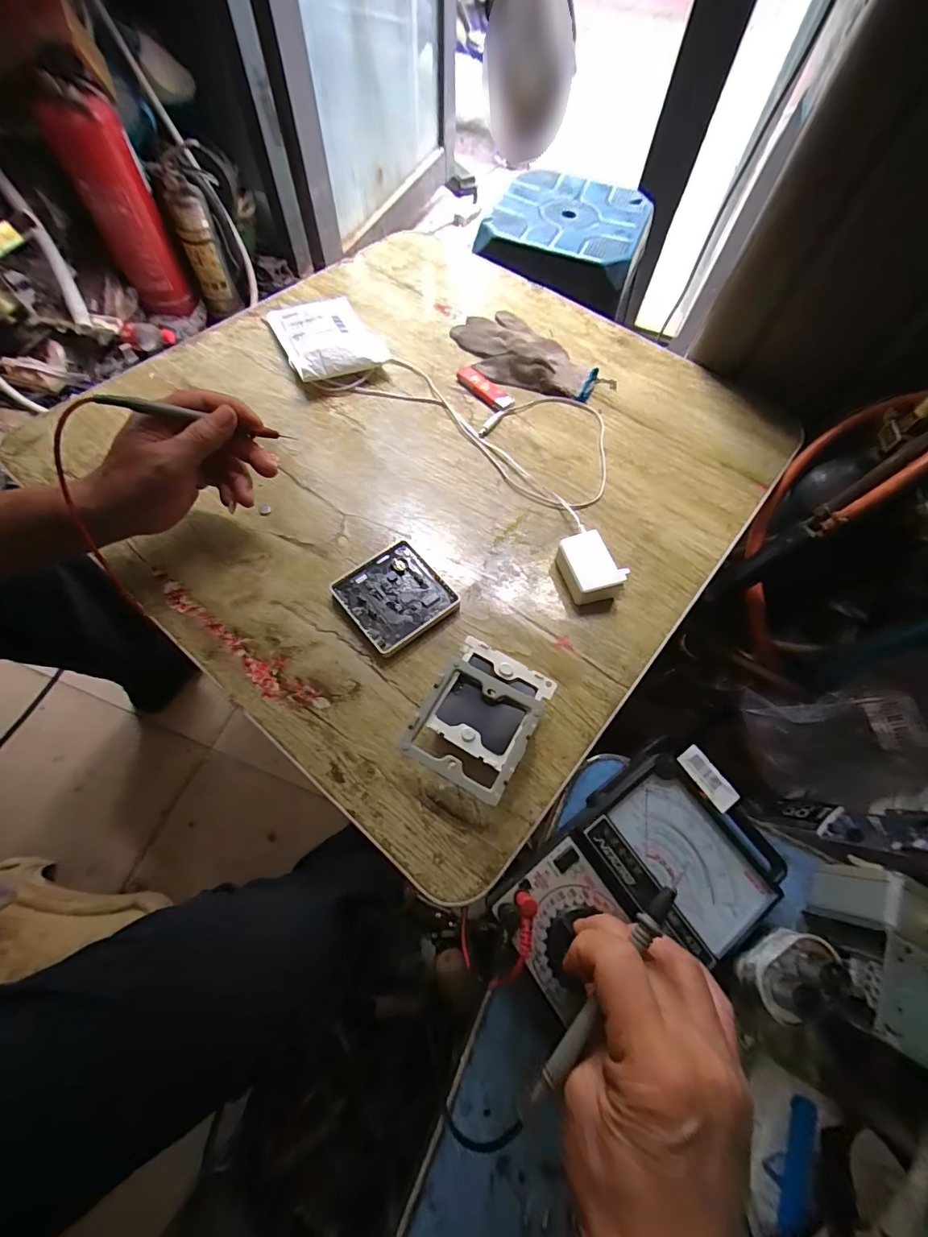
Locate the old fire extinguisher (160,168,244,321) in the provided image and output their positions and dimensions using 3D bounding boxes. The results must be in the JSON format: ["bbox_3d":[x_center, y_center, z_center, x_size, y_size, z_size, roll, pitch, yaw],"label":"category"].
[{"bbox_3d":[-0.651,-0.917,1.142,0.090,0.279,0.076,-24,69,-13],"label":"old fire extinguisher"}]

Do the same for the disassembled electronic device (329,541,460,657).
[{"bbox_3d":[-0.063,-0.020,0.414,0.087,0.013,0.088,-36,70,-19],"label":"disassembled electronic device"}]

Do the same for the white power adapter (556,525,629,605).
[{"bbox_3d":[0.119,-0.049,0.427,0.050,0.029,0.065,-14,65,-10],"label":"white power adapter"}]

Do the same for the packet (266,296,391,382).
[{"bbox_3d":[-0.171,-0.359,0.562,0.118,0.038,0.175,-23,67,-14],"label":"packet"}]

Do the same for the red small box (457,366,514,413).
[{"bbox_3d":[0.026,-0.275,0.544,0.029,0.009,0.078,-35,70,-19],"label":"red small box"}]

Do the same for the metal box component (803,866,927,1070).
[{"bbox_3d":[0.272,0.217,0.285,0.080,0.063,0.095,27,65,10],"label":"metal box component"}]

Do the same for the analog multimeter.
[{"bbox_3d":[0.123,0.173,0.312,0.191,0.041,0.114,-26,68,-16],"label":"analog multimeter"}]

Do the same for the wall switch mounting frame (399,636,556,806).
[{"bbox_3d":[0.012,0.078,0.356,0.081,0.035,0.105,29,65,11],"label":"wall switch mounting frame"}]

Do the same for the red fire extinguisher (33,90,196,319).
[{"bbox_3d":[-0.759,-0.895,1.028,0.137,0.367,0.125,-29,70,-15],"label":"red fire extinguisher"}]

